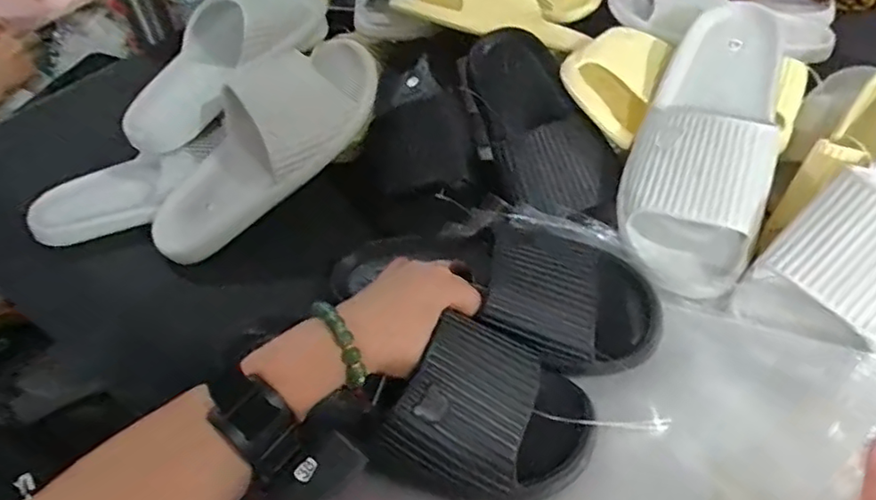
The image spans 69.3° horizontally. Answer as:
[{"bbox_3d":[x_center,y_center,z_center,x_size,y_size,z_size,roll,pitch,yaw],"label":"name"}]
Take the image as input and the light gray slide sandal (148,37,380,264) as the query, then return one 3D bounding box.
[{"bbox_3d":[-0.175,-0.105,0.599,0.262,0.079,0.112,-47,55,-2],"label":"light gray slide sandal"}]

